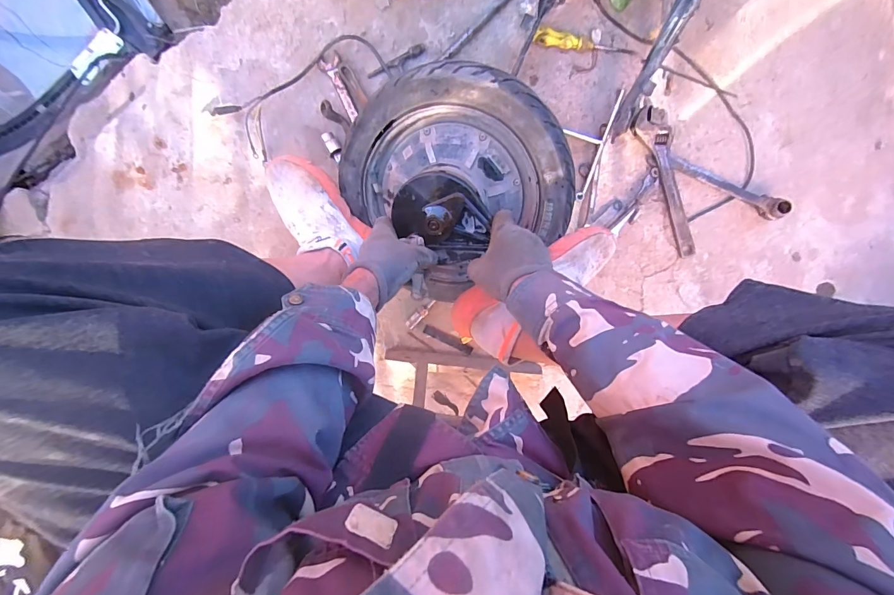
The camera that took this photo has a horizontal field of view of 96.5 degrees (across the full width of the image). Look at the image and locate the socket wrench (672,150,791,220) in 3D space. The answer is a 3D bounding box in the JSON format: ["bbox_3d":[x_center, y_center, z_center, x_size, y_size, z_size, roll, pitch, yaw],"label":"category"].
[{"bbox_3d":[0.524,-0.210,0.748,0.233,0.053,0.033,24,96,-6],"label":"socket wrench"}]

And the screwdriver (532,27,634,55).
[{"bbox_3d":[0.251,-0.458,0.720,0.189,0.029,0.023,4,97,-4],"label":"screwdriver"}]

